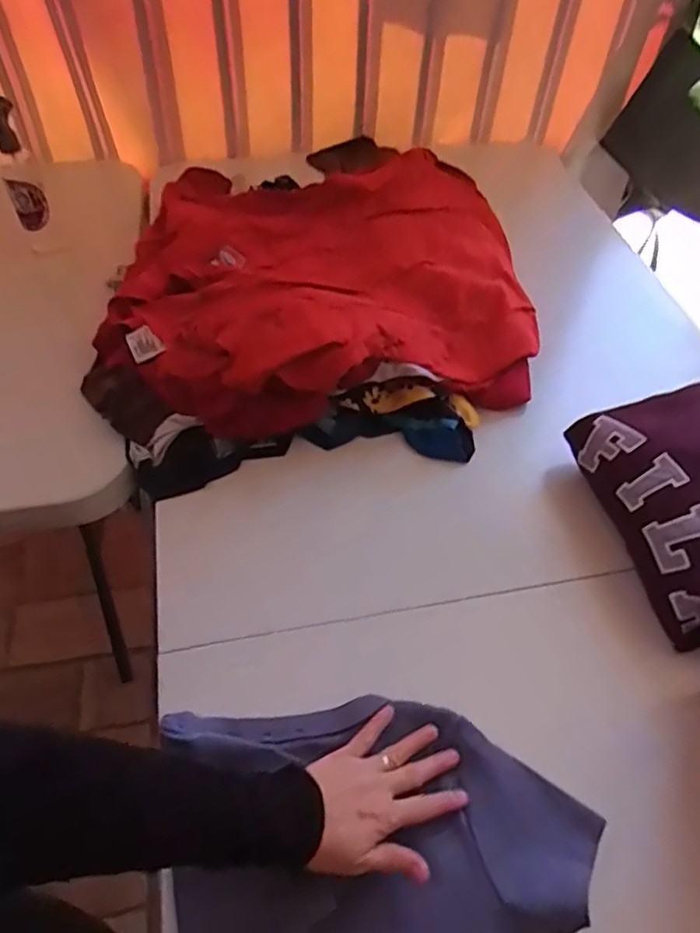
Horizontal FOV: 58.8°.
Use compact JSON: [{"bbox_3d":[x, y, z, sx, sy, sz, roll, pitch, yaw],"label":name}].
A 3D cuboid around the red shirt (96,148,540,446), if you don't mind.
[{"bbox_3d":[-0.034,-0.293,0.838,0.513,0.117,0.586,0,51,-3],"label":"red shirt"}]

